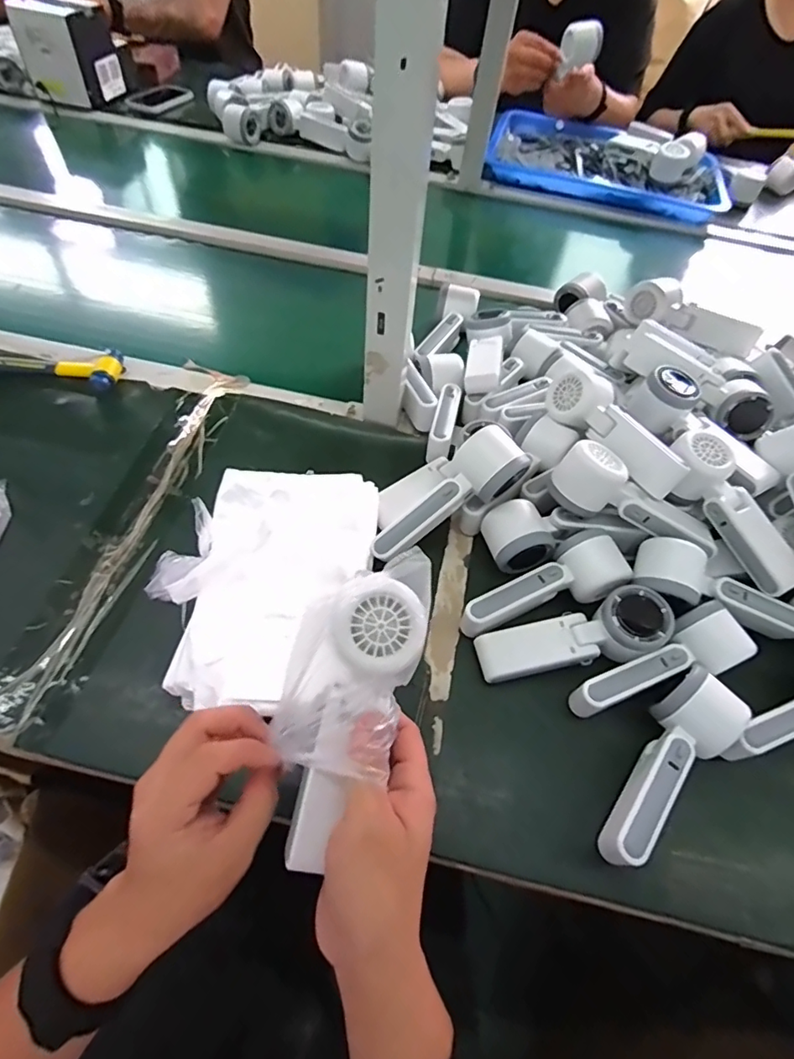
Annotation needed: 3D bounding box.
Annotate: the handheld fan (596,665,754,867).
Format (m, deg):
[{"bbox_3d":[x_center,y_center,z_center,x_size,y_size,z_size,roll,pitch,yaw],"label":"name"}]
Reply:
[{"bbox_3d":[0.205,0.185,0.413,0.157,0.059,0.054,-34,66,-27],"label":"handheld fan"}]

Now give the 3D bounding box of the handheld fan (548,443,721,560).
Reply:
[{"bbox_3d":[0.232,-0.029,0.494,0.168,0.045,0.052,21,57,8],"label":"handheld fan"}]

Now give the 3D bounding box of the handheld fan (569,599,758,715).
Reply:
[{"bbox_3d":[0.226,0.123,0.450,0.153,0.056,0.054,-22,61,-21],"label":"handheld fan"}]

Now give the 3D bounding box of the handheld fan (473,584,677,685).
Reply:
[{"bbox_3d":[0.155,0.098,0.460,0.161,0.055,0.060,-11,57,-15],"label":"handheld fan"}]

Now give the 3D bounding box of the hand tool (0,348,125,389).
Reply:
[{"bbox_3d":[-0.457,-0.197,0.623,0.244,0.022,0.050,2,59,-2],"label":"hand tool"}]

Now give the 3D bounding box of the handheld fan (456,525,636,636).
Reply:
[{"bbox_3d":[0.134,0.061,0.484,0.155,0.057,0.061,-23,61,-20],"label":"handheld fan"}]

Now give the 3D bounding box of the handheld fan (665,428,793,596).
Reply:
[{"bbox_3d":[0.315,-0.016,0.504,0.054,0.048,0.169,-23,76,-17],"label":"handheld fan"}]

